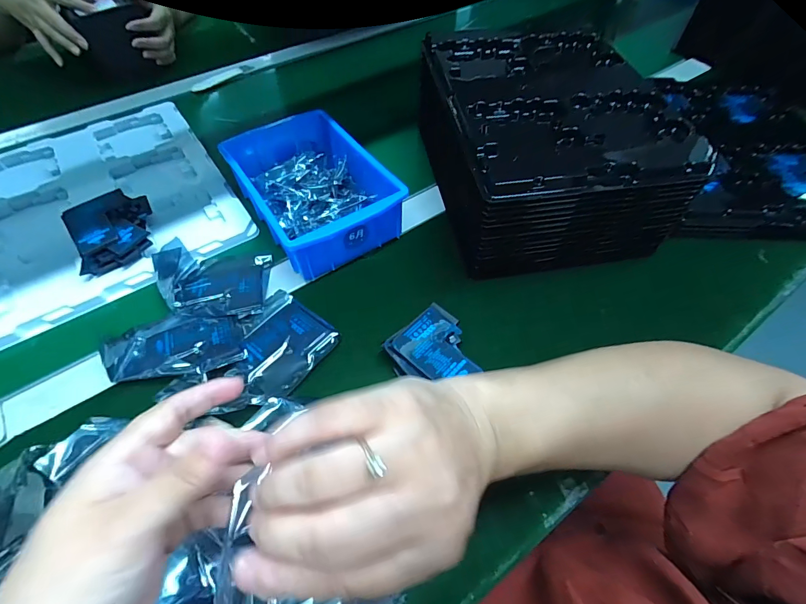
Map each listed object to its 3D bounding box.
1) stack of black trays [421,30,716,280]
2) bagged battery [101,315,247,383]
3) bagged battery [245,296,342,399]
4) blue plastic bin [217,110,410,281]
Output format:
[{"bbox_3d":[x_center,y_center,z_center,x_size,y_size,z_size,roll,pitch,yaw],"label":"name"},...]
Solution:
[{"bbox_3d":[0.149,-0.178,0.430,0.203,0.116,0.262,-7,56,-6],"label":"stack of black trays"},{"bbox_3d":[-0.204,0.038,0.347,0.121,0.009,0.063,-4,56,-3],"label":"bagged battery"},{"bbox_3d":[-0.108,0.040,0.349,0.073,0.013,0.091,30,61,18],"label":"bagged battery"},{"bbox_3d":[-0.102,-0.128,0.428,0.126,0.063,0.196,-29,61,-18],"label":"blue plastic bin"}]

